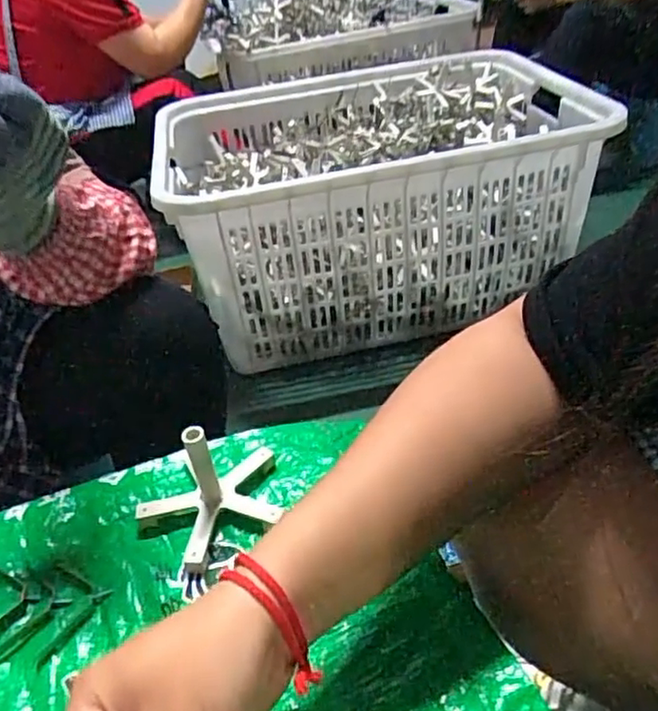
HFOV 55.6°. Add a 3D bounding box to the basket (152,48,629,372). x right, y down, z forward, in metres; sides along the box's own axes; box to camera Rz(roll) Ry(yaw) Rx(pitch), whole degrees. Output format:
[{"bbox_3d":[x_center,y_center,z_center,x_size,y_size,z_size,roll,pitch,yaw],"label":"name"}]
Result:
[{"bbox_3d":[0.076,-0.306,1.283,0.796,0.395,0.549,-7,37,0],"label":"basket"}]

